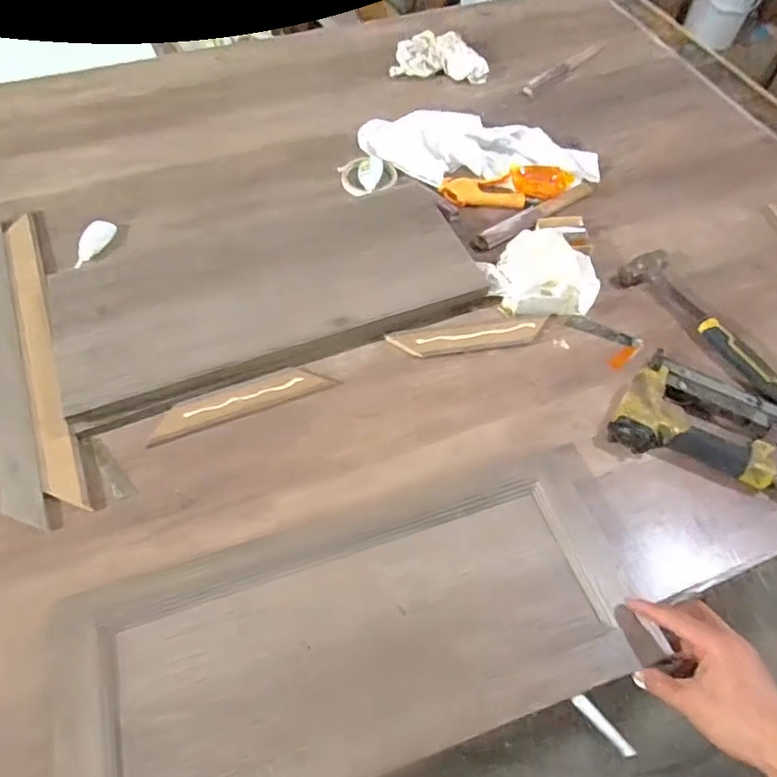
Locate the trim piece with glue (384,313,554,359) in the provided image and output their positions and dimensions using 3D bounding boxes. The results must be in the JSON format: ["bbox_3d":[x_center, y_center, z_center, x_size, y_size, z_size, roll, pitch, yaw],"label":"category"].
[{"bbox_3d":[0.114,-0.073,0.757,0.220,0.016,0.057,-11,59,-6],"label":"trim piece with glue"}]

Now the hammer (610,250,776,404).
[{"bbox_3d":[0.429,-0.084,0.753,0.079,0.040,0.279,-27,62,-15],"label":"hammer"}]

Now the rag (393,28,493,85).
[{"bbox_3d":[0.102,-0.652,1.104,0.188,0.053,0.103,4,59,3],"label":"rag"}]

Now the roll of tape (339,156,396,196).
[{"bbox_3d":[-0.041,-0.354,0.930,0.095,0.018,0.093,0,59,0],"label":"roll of tape"}]

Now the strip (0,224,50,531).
[{"bbox_3d":[-0.494,-0.036,0.722,0.047,0.013,0.483,-21,61,-12],"label":"strip"}]

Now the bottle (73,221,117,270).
[{"bbox_3d":[-0.440,-0.215,0.834,0.031,0.021,0.089,13,60,8],"label":"bottle"}]

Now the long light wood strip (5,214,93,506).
[{"bbox_3d":[-0.457,-0.054,0.735,0.044,0.012,0.489,-22,61,-13],"label":"long light wood strip"}]

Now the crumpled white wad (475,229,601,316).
[{"bbox_3d":[0.213,-0.162,0.788,0.158,0.055,0.111,7,59,5],"label":"crumpled white wad"}]

